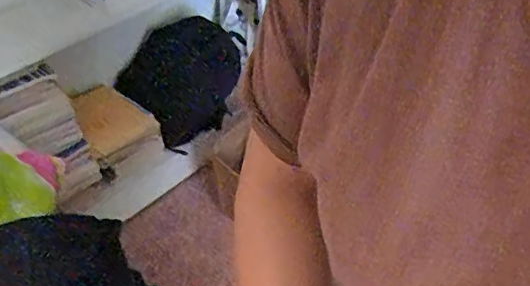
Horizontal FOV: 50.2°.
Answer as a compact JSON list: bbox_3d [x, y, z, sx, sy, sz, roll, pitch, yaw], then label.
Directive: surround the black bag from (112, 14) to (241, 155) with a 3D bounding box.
[{"bbox_3d":[-0.260,-0.209,1.825,0.235,0.275,0.381,15,45,25],"label":"black bag"}]

